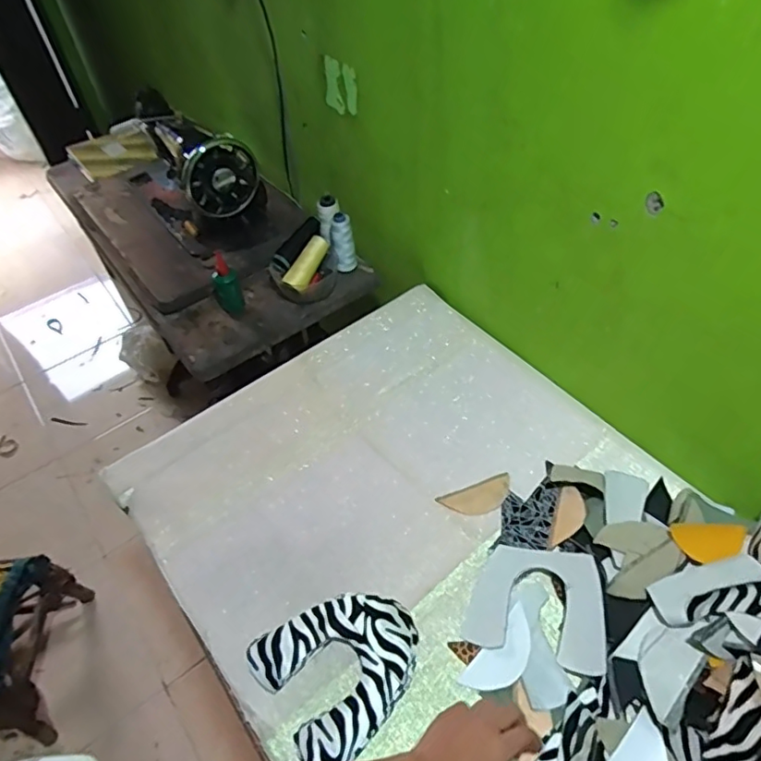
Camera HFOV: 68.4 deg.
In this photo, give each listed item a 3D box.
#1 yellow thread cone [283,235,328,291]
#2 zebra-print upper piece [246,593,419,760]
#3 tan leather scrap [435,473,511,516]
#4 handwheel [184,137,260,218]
[{"bbox_3d":[-0.133,-0.213,1.016,0.037,0.040,0.109,26,78,23],"label":"yellow thread cone"},{"bbox_3d":[-0.040,0.312,0.623,0.168,0.023,0.154,-32,55,-22],"label":"zebra-print upper piece"},{"bbox_3d":[0.132,0.159,0.751,0.100,0.004,0.044,-19,49,-6],"label":"tan leather scrap"},{"bbox_3d":[-0.280,-0.357,0.992,0.127,0.142,0.029,-24,52,-16],"label":"handwheel"}]

